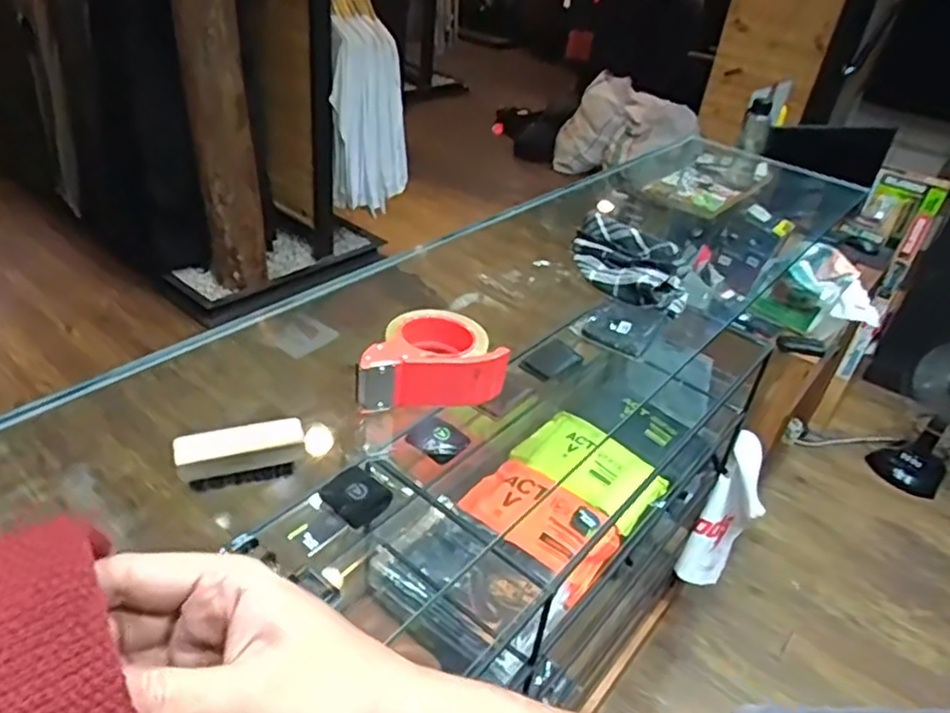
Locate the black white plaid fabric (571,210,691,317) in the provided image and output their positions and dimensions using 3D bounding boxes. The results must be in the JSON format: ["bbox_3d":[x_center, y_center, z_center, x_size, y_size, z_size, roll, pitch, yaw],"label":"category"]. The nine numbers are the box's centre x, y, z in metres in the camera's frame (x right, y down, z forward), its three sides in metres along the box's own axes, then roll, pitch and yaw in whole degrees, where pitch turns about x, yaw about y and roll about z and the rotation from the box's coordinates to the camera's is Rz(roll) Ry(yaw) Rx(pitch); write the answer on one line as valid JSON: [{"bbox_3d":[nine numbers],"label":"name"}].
[{"bbox_3d":[0.199,-0.129,0.908,0.087,0.060,0.203,-17,42,-31],"label":"black white plaid fabric"}]

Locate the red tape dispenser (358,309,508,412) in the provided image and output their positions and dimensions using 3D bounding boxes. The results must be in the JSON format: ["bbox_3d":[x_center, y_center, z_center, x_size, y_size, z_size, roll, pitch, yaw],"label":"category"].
[{"bbox_3d":[-0.045,0.001,0.676,0.142,0.057,0.091,-2,36,-13],"label":"red tape dispenser"}]

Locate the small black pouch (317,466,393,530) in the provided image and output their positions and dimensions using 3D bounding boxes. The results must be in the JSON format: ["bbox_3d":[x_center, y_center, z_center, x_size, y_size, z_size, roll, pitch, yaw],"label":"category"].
[{"bbox_3d":[-0.161,0.189,0.919,0.078,0.019,0.069,41,66,11],"label":"small black pouch"}]

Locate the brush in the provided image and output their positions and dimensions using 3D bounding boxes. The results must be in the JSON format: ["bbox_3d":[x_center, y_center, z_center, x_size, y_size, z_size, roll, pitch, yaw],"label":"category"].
[{"bbox_3d":[-0.189,0.081,0.549,0.095,0.041,0.027,-9,38,-22],"label":"brush"}]

